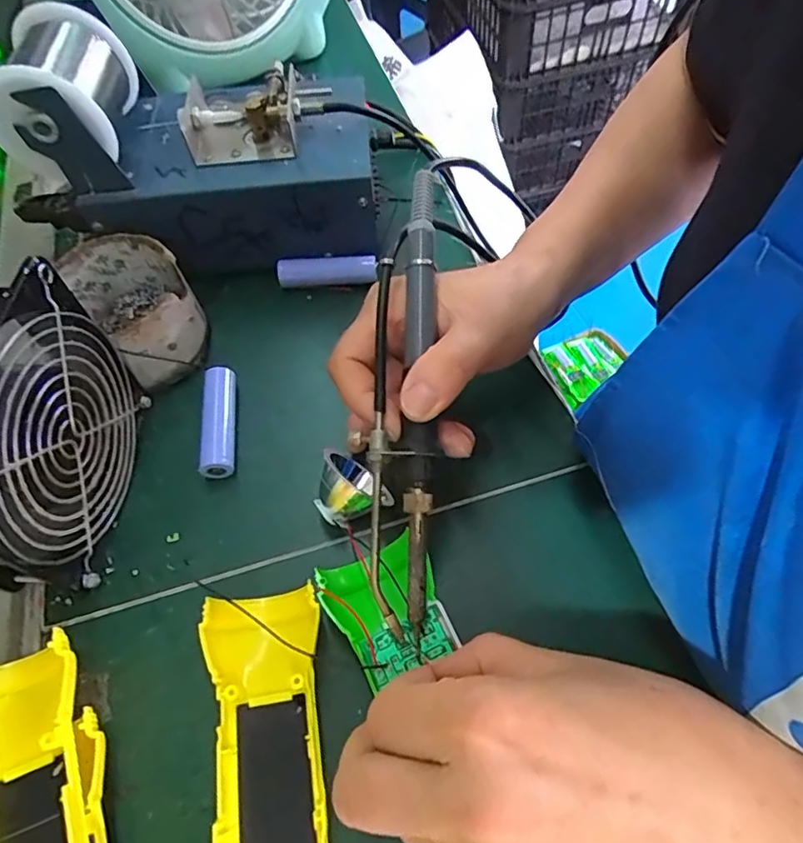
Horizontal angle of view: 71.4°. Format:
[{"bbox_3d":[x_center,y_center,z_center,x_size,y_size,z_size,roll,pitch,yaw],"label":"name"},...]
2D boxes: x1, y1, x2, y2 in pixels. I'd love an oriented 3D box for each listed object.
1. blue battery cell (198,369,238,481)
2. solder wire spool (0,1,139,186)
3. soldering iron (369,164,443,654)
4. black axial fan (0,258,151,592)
[{"bbox_3d":[-0.104,0.002,0.321,0.017,0.020,0.068,-7,59,-1],"label":"blue battery cell"},{"bbox_3d":[-0.193,-0.187,0.314,0.070,0.059,0.078,-4,59,0],"label":"solder wire spool"},{"bbox_3d":[0.002,-0.015,0.250,0.027,0.020,0.203,2,78,4],"label":"soldering iron"},{"bbox_3d":[-0.172,0.011,0.258,0.048,0.121,0.123,-1,59,2],"label":"black axial fan"}]

